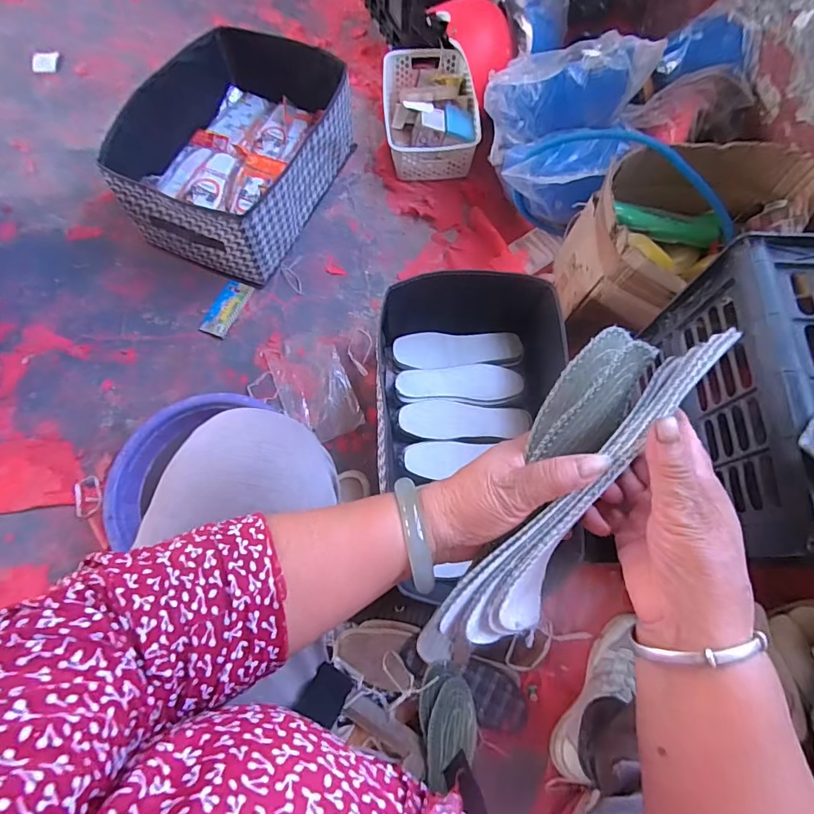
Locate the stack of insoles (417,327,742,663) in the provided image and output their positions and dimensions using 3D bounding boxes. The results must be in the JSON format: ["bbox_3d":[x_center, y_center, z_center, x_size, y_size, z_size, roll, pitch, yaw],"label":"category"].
[{"bbox_3d":[0.098,0.052,0.299,0.070,0.048,0.249,31,90,8],"label":"stack of insoles"}]

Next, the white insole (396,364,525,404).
[{"bbox_3d":[0.093,-0.041,0.829,0.218,0.016,0.072,-1,70,-2],"label":"white insole"}]

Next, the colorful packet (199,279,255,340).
[{"bbox_3d":[-0.350,-0.192,0.917,0.055,0.009,0.121,20,70,5],"label":"colorful packet"}]

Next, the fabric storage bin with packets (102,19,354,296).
[{"bbox_3d":[-0.335,-0.506,0.939,0.338,0.187,0.443,20,71,5],"label":"fabric storage bin with packets"}]

